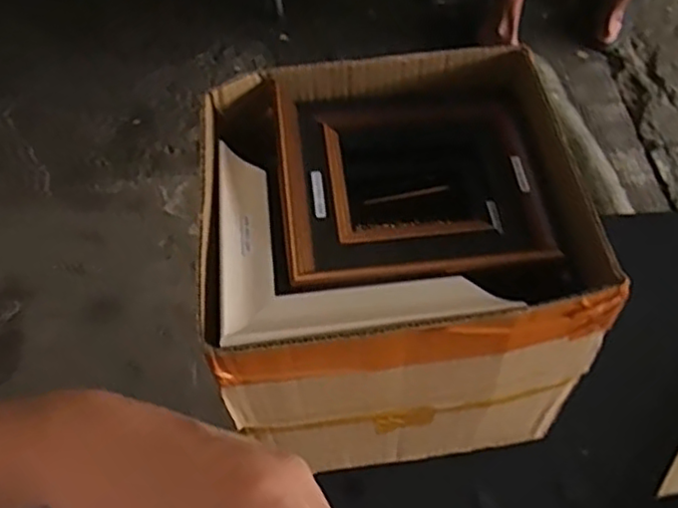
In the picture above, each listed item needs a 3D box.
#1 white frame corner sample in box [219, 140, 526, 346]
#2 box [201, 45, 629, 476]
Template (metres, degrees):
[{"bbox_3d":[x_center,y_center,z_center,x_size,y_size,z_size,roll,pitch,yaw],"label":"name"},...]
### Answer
[{"bbox_3d":[0.007,-0.021,0.489,0.185,0.025,0.178,-8,58,0],"label":"white frame corner sample in box"},{"bbox_3d":[0.042,0.012,0.598,0.272,0.246,0.264,-9,58,0],"label":"box"}]

